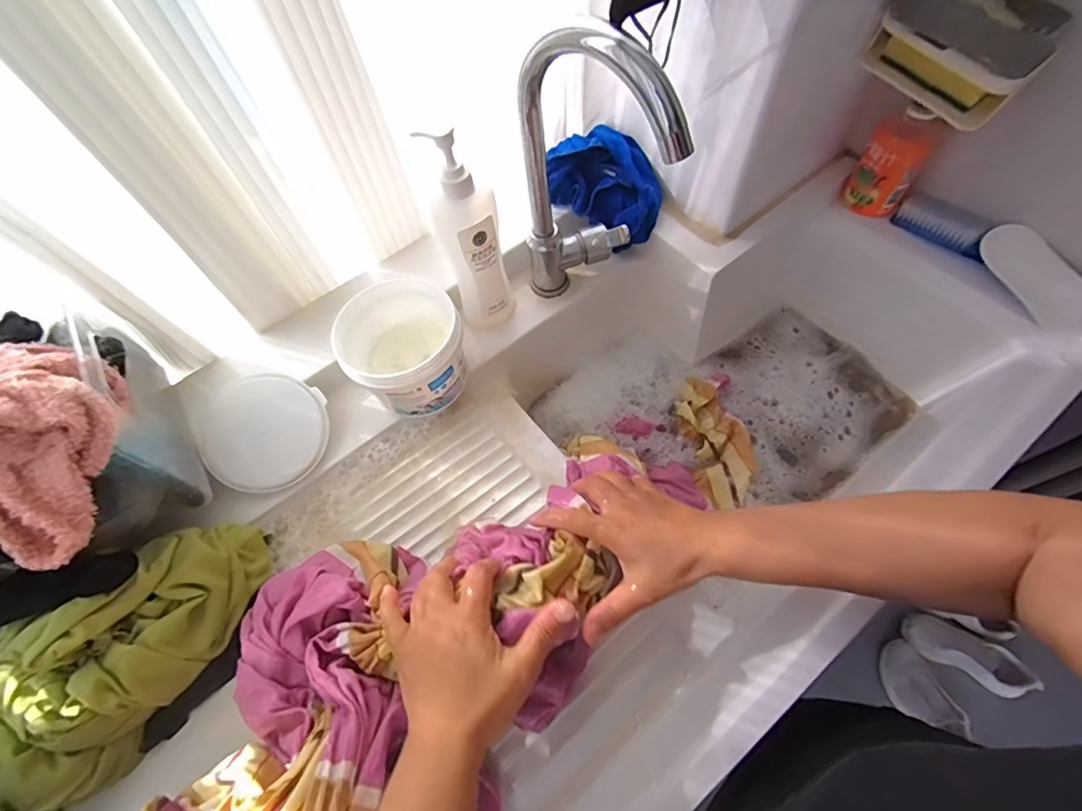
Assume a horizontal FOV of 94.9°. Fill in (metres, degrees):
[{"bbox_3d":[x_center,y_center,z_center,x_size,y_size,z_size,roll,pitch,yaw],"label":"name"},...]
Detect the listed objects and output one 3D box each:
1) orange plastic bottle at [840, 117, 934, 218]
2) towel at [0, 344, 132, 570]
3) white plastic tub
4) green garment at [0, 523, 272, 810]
[{"bbox_3d":[0.417,-0.286,0.601,0.065,0.113,0.053,23,67,14],"label":"orange plastic bottle"},{"bbox_3d":[-0.378,0.021,0.365,0.166,0.097,0.145,21,66,13],"label":"towel"},{"bbox_3d":[-0.147,-0.055,0.550,0.115,0.109,0.124,-1,63,3],"label":"white plastic tub"},{"bbox_3d":[-0.356,0.209,0.415,0.245,0.110,0.132,-39,67,-15],"label":"green garment"}]

